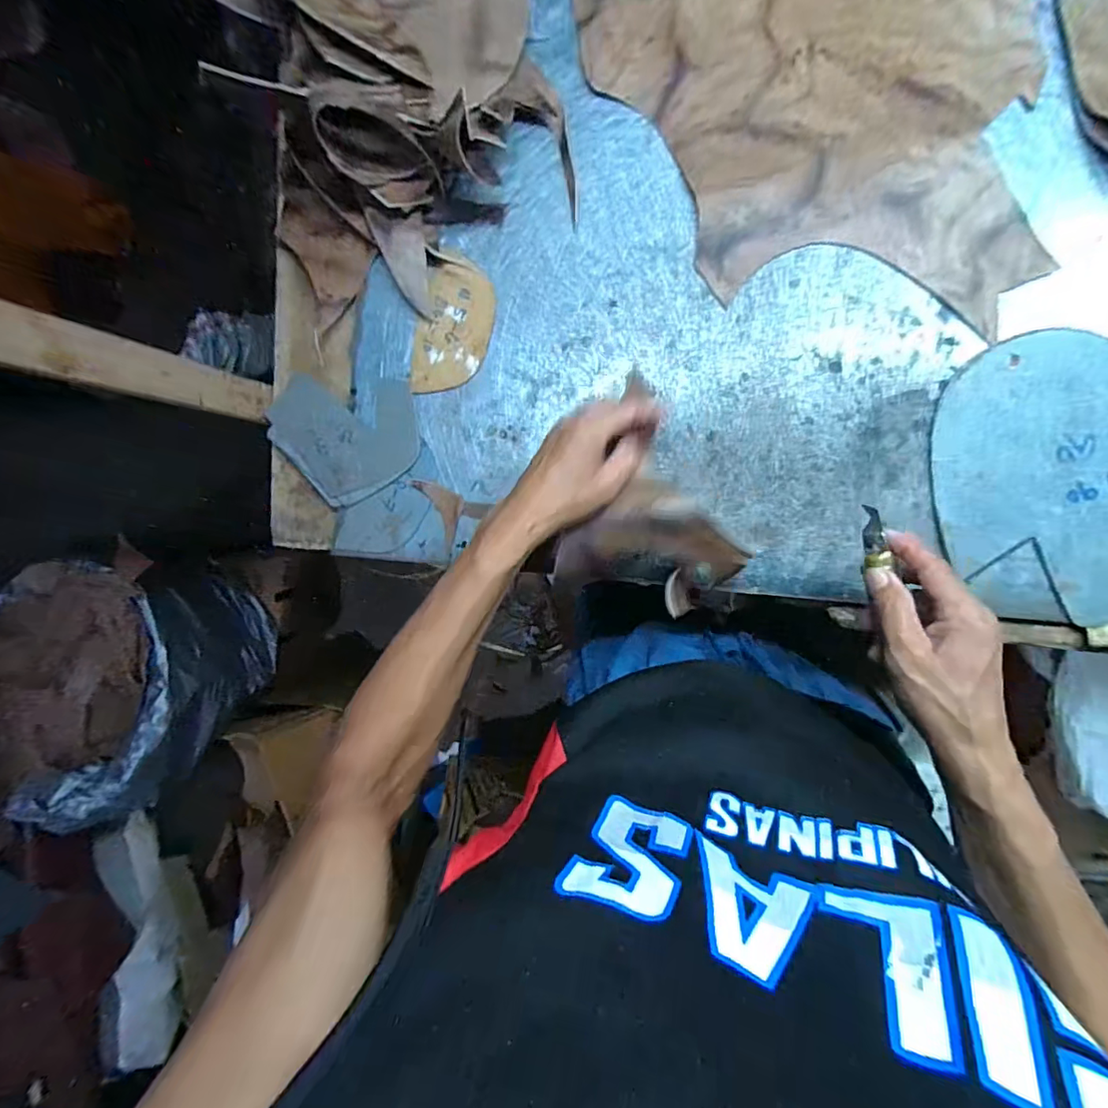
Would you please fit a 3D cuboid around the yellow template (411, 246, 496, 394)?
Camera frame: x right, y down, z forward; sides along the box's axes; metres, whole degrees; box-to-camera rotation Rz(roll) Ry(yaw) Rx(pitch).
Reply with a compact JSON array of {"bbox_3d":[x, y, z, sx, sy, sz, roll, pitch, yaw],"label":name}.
[{"bbox_3d":[-0.093,-0.212,0.484,0.067,0.004,0.126,13,96,0],"label":"yellow template"}]

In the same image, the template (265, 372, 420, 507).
[{"bbox_3d":[-0.204,-0.110,0.500,0.144,0.007,0.116,4,92,3],"label":"template"}]

